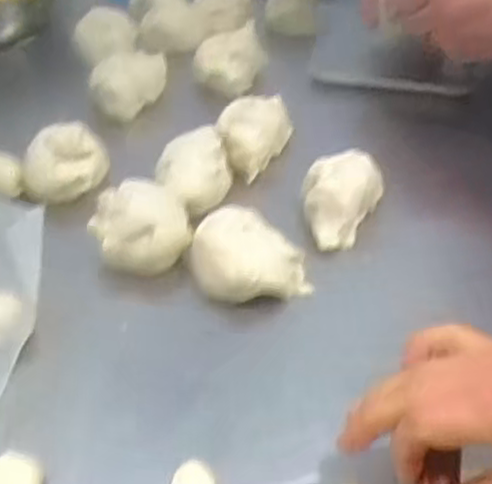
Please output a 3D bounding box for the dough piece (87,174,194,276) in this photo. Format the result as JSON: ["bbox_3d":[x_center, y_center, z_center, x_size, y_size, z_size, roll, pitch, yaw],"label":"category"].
[{"bbox_3d":[-0.082,-0.011,0.595,0.073,0.051,0.060,-8,42,-8],"label":"dough piece"}]

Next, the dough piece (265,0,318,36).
[{"bbox_3d":[0.052,-0.264,0.852,0.059,0.074,0.036,1,42,1],"label":"dough piece"}]

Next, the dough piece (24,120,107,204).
[{"bbox_3d":[-0.155,-0.069,0.652,0.073,0.040,0.065,-13,43,-13],"label":"dough piece"}]

